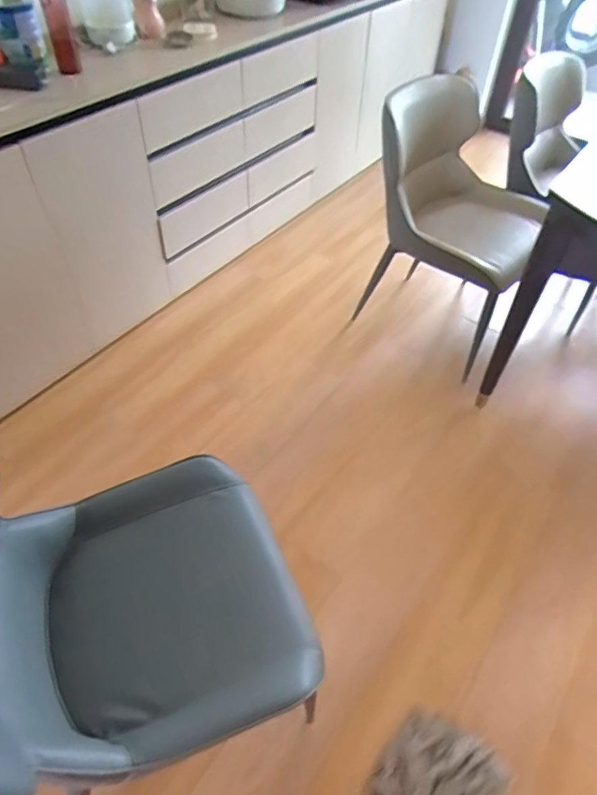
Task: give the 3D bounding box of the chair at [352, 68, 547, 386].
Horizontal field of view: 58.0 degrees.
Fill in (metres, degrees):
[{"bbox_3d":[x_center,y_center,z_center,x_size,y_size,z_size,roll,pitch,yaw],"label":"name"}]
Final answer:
[{"bbox_3d":[0.513,-0.573,1.766,0.503,0.711,0.490,23,51,17],"label":"chair"}]

